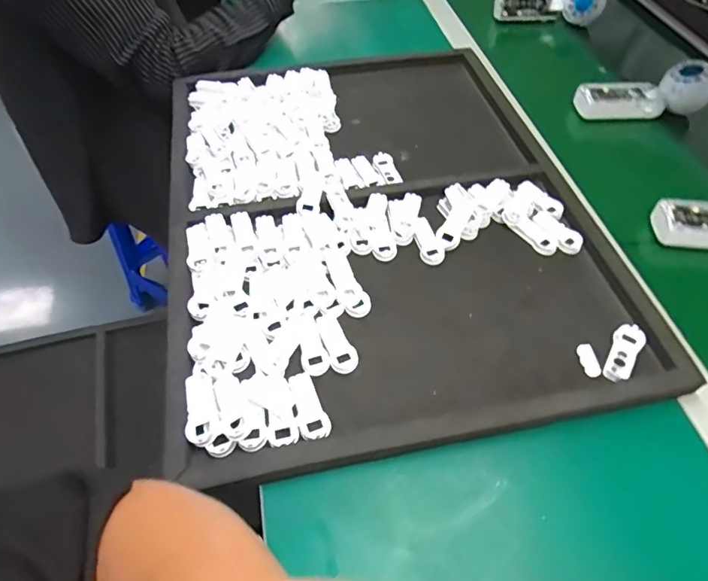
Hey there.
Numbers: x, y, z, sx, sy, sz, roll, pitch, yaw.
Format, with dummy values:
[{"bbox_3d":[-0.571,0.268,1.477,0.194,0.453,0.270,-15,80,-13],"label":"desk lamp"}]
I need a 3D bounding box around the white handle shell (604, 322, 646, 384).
[{"bbox_3d":[0.236,0.054,0.418,0.023,0.011,0.057,29,58,19],"label":"white handle shell"}]

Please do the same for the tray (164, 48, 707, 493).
[{"bbox_3d":[0.024,-0.090,0.517,0.429,0.035,0.532,-9,54,-8],"label":"tray"}]

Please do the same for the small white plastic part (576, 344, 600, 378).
[{"bbox_3d":[0.205,0.061,0.416,0.014,0.006,0.029,-6,54,-6],"label":"small white plastic part"}]

